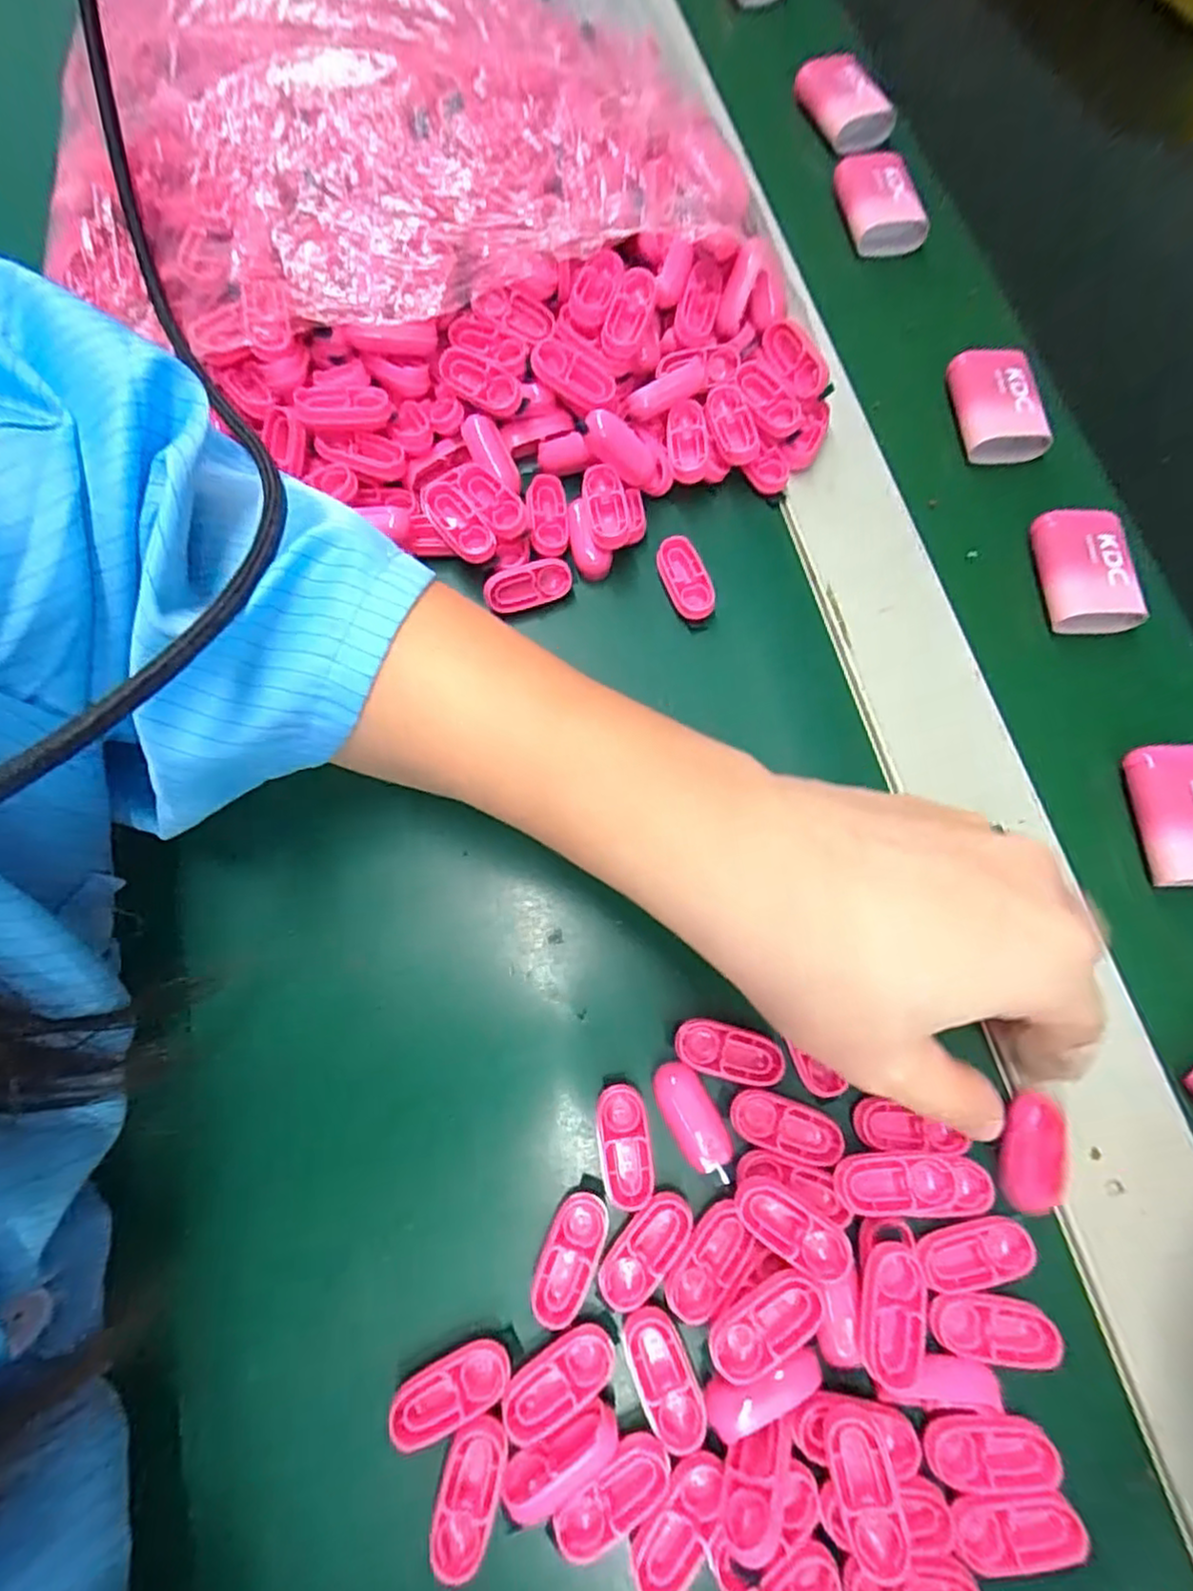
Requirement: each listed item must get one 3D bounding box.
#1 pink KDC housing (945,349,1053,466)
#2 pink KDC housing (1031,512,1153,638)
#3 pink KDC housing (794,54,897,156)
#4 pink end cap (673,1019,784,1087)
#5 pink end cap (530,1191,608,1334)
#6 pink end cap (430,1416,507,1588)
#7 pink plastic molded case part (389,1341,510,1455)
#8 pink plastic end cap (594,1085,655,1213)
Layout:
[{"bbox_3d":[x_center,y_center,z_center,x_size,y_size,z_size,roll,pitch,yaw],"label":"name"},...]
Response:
[{"bbox_3d":[0.175,-0.171,0.302,0.037,0.013,0.049,-6,73,-4],"label":"pink KDC housing"},{"bbox_3d":[0.197,-0.092,0.279,0.036,0.014,0.049,-2,73,-3],"label":"pink KDC housing"},{"bbox_3d":[0.130,-0.363,0.359,0.036,0.020,0.046,-18,74,-7],"label":"pink KDC housing"},{"bbox_3d":[0.042,0.081,0.218,0.034,0.004,0.016,16,73,3],"label":"pink end cap"},{"bbox_3d":[-0.008,0.137,0.204,0.015,0.005,0.035,20,73,4],"label":"pink end cap"},{"bbox_3d":[-0.034,0.190,0.187,0.014,0.006,0.034,16,73,3],"label":"pink end cap"},{"bbox_3d":[-0.041,0.168,0.191,0.034,0.004,0.016,-24,75,-9],"label":"pink plastic molded case part"},{"bbox_3d":[0.009,0.108,0.213,0.016,0.007,0.034,-7,73,-4],"label":"pink plastic end cap"}]

